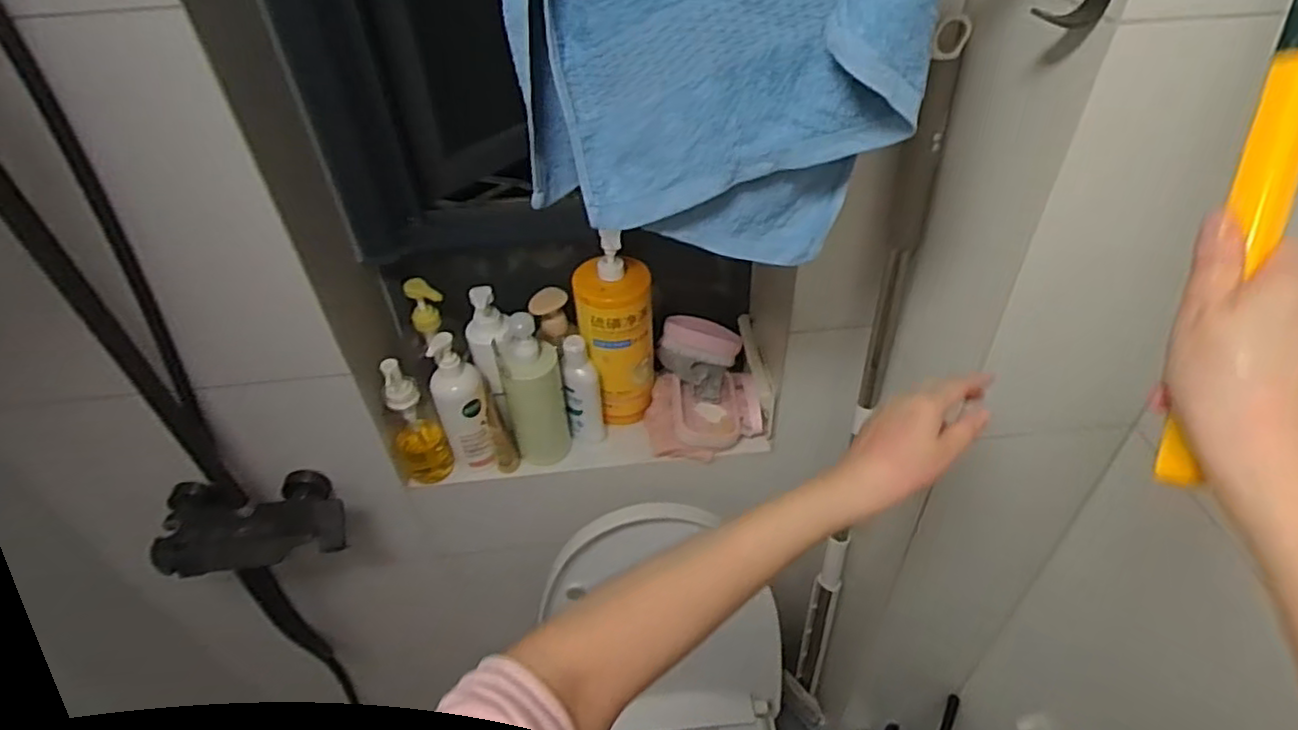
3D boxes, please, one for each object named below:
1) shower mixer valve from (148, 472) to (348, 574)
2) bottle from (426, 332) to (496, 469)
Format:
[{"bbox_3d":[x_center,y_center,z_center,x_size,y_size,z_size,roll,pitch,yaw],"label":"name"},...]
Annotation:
[{"bbox_3d":[-0.516,0.206,0.896,0.229,0.059,0.123,-9,43,-7],"label":"shower mixer valve"},{"bbox_3d":[-0.252,0.054,0.919,0.065,0.207,0.052,-18,44,-16],"label":"bottle"}]

